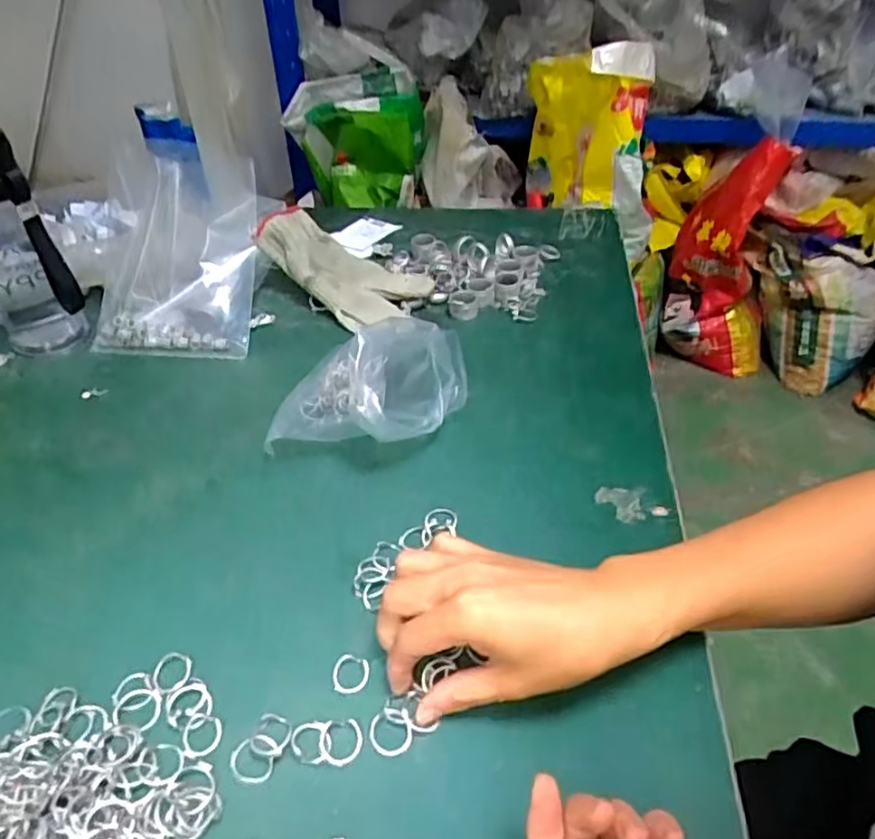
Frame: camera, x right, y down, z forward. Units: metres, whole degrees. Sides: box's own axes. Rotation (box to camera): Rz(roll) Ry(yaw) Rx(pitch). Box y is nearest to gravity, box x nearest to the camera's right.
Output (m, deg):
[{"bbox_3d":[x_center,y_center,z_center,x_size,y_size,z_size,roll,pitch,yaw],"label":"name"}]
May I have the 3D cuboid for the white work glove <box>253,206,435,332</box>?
[{"bbox_3d":[-0.094,-0.149,0.630,0.177,0.042,0.094,34,50,11],"label":"white work glove"}]

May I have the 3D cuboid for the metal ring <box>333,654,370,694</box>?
[{"bbox_3d":[-0.046,0.135,0.341,0.019,0.004,0.021,1,41,5],"label":"metal ring"}]

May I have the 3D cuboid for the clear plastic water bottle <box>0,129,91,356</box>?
[{"bbox_3d":[-0.367,-0.147,0.547,0.064,0.188,0.079,-29,47,-28],"label":"clear plastic water bottle"}]

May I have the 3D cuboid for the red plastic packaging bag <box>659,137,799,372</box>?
[{"bbox_3d":[0.749,-0.393,1.657,0.272,0.575,0.204,17,43,19],"label":"red plastic packaging bag"}]

